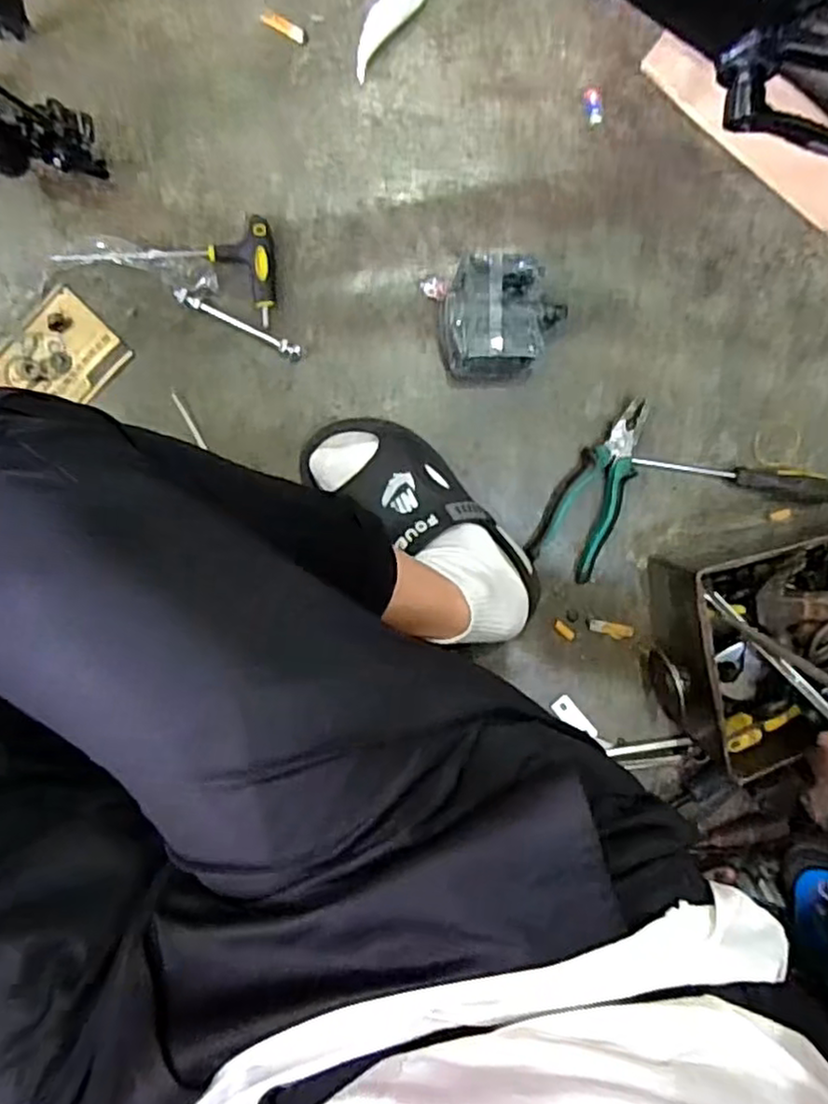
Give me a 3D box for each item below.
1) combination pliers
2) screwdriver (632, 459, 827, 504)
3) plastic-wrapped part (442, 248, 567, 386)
[{"bbox_3d":[0.191,-0.066,0.717,0.071,0.021,0.188,26,96,-6],"label":"combination pliers"},{"bbox_3d":[0.334,-0.078,0.717,0.205,0.031,0.030,9,98,-4],"label":"screwdriver"},{"bbox_3d":[0.084,-0.224,0.669,0.113,0.057,0.105,8,98,-4],"label":"plastic-wrapped part"}]

